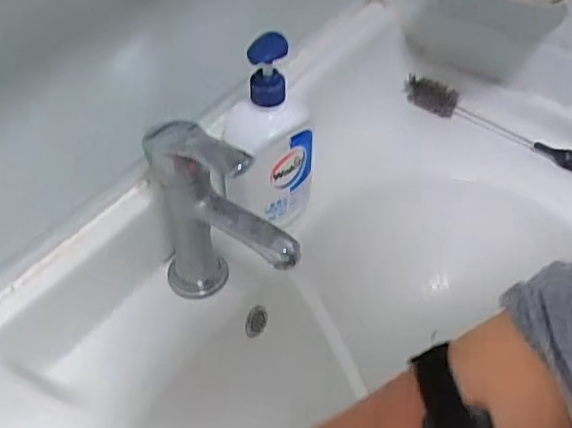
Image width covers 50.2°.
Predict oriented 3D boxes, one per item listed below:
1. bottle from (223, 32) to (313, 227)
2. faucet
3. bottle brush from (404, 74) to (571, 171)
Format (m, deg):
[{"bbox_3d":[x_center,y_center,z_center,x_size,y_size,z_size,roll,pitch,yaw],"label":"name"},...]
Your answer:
[{"bbox_3d":[-0.015,-0.075,0.565,0.088,0.187,0.065,-4,47,-4],"label":"bottle"},{"bbox_3d":[-0.053,0.013,0.497,0.134,0.194,0.057,33,55,27],"label":"faucet"},{"bbox_3d":[0.274,-0.096,0.721,0.298,0.027,0.033,29,54,24],"label":"bottle brush"}]

